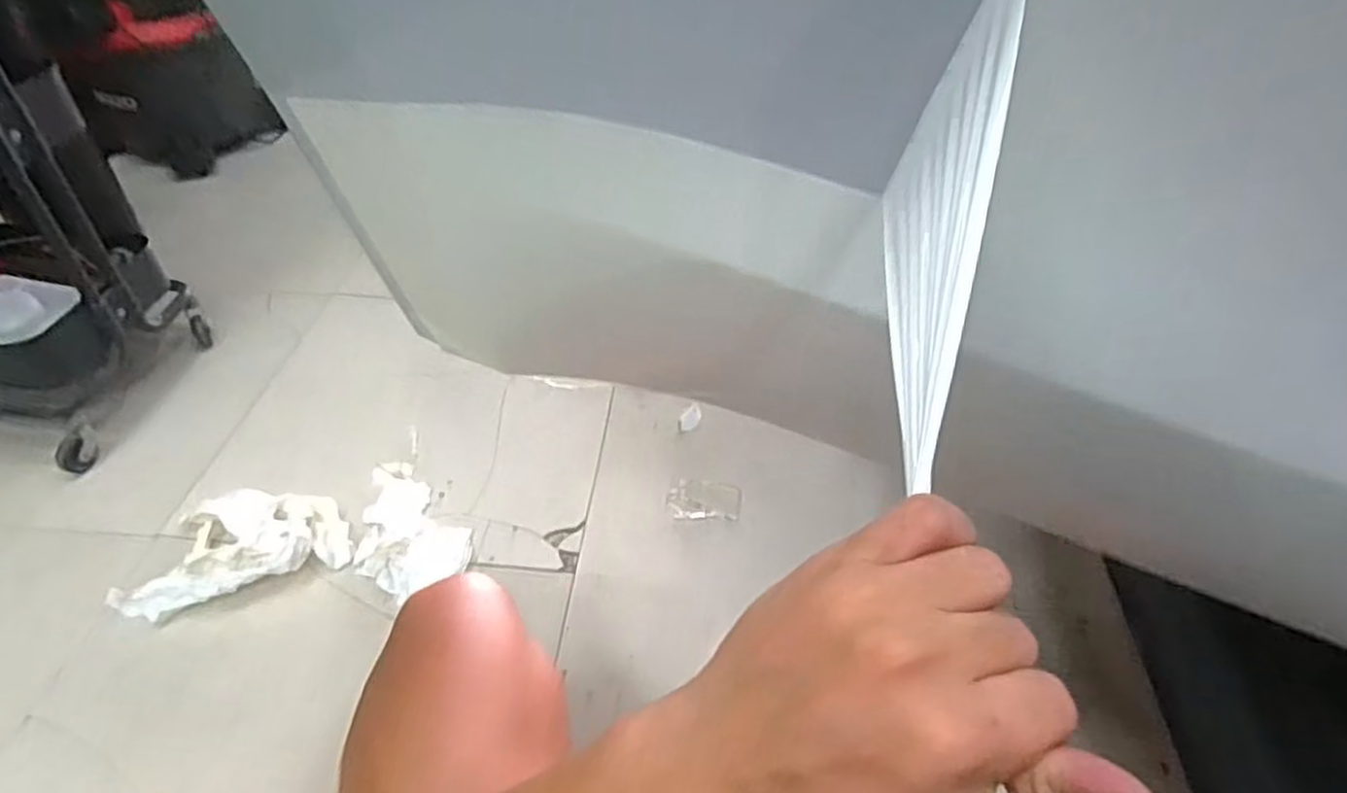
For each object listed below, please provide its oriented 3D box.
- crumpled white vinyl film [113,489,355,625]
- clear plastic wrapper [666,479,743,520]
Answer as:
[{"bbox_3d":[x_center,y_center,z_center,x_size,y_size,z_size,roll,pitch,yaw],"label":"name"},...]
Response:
[{"bbox_3d":[-0.603,0.200,1.025,0.291,0.054,0.166,-13,47,-11],"label":"crumpled white vinyl film"},{"bbox_3d":[0.048,0.157,1.146,0.112,0.012,0.080,6,43,4],"label":"clear plastic wrapper"}]

